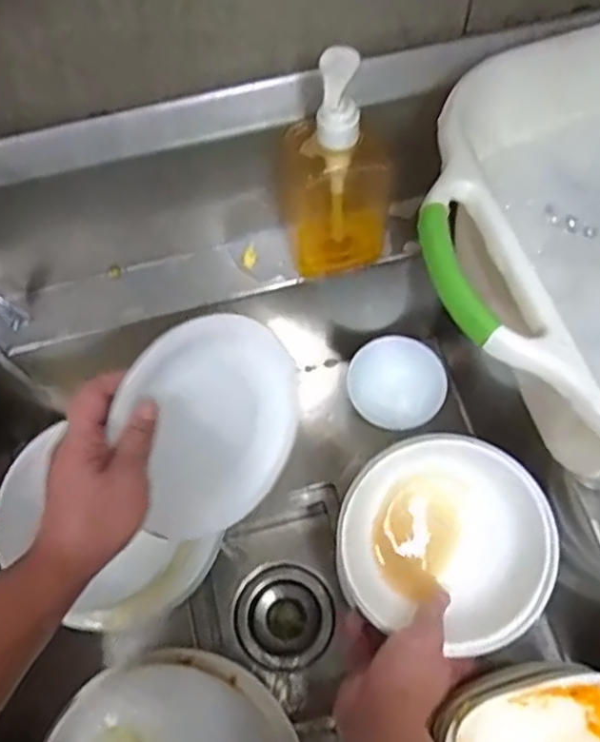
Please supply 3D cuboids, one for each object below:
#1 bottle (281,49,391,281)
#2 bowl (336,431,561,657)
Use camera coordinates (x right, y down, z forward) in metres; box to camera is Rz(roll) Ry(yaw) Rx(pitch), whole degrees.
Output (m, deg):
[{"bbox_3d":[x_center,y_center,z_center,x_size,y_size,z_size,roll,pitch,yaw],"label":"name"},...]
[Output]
[{"bbox_3d":[0.029,-0.167,0.536,0.084,0.219,0.061,-20,67,-7],"label":"bottle"},{"bbox_3d":[0.128,0.156,0.596,0.182,0.074,0.194,0,87,4],"label":"bowl"}]

